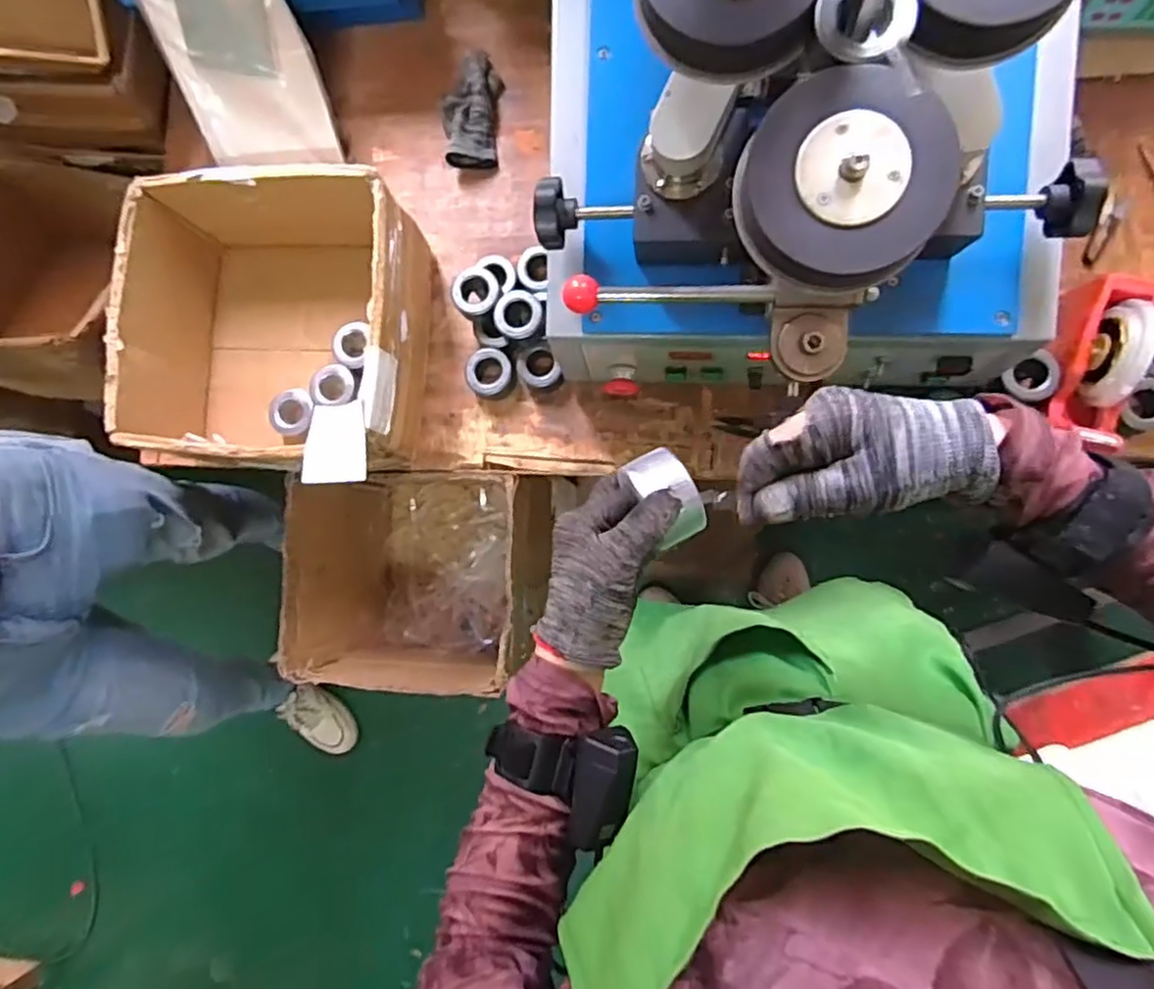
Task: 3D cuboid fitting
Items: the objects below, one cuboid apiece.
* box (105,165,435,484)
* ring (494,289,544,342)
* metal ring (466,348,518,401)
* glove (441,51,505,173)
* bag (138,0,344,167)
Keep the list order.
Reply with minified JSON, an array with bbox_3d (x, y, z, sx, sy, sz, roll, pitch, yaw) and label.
[{"bbox_3d":[-0.368,-0.198,0.827,0.327,0.178,0.344,5,86,8],"label":"box"},{"bbox_3d":[-0.073,-0.228,0.841,0.062,0.036,0.062,-1,86,7],"label":"ring"},{"bbox_3d":[-0.113,-0.160,0.870,0.059,0.039,0.060,-1,86,7],"label":"metal ring"},{"bbox_3d":[-0.147,-0.529,0.902,0.080,0.039,0.159,6,86,8],"label":"glove"},{"bbox_3d":[-0.436,-0.547,0.844,0.185,0.274,0.040,-8,47,7],"label":"bag"}]

